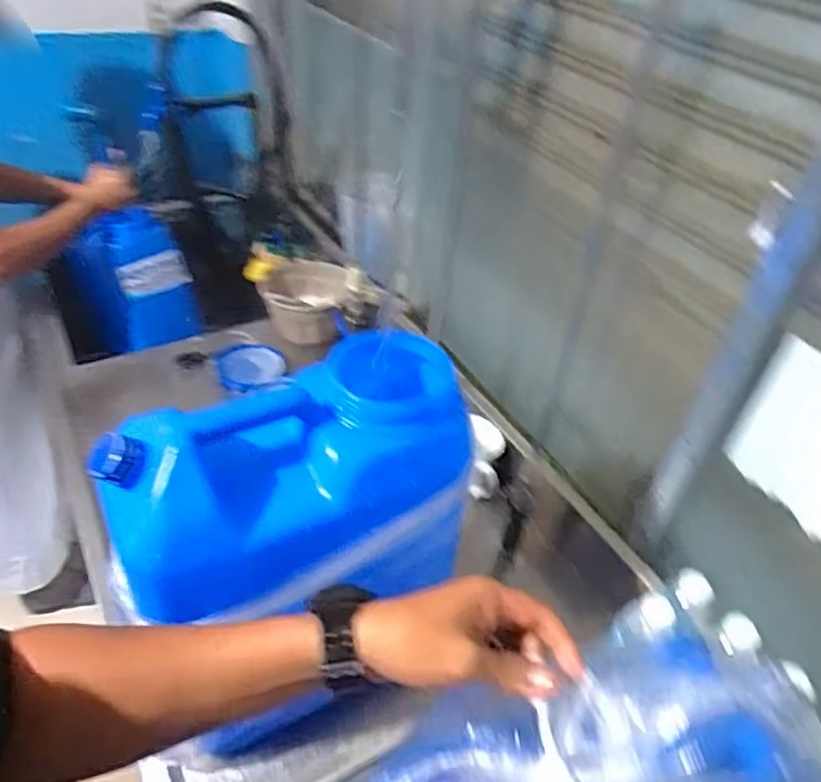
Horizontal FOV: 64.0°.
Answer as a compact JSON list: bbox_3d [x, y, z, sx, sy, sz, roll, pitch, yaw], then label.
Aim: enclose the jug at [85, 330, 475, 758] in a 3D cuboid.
[{"bbox_3d":[-0.111,0.164,0.669,0.318,0.387,0.164,-15,45,-24],"label":"jug"}]

